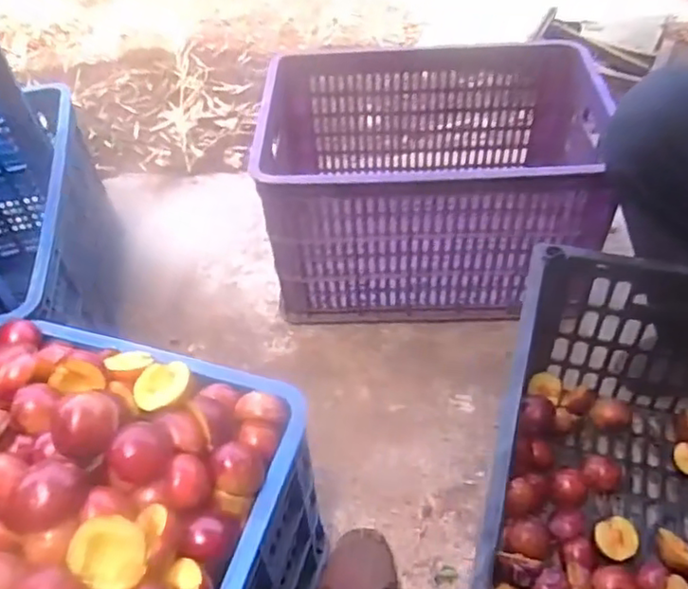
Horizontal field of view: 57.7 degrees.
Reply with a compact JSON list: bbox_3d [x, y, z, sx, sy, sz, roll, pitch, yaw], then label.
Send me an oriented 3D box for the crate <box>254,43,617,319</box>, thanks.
[{"bbox_3d":[0.136,-0.173,1.073,0.511,0.334,0.374,2,47,7],"label":"crate"}]

